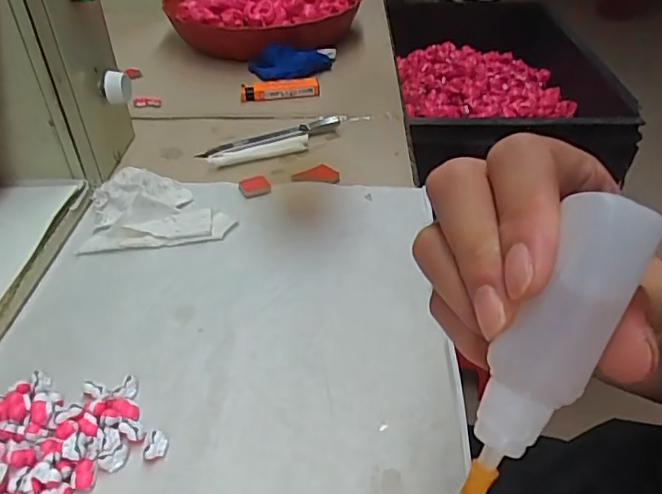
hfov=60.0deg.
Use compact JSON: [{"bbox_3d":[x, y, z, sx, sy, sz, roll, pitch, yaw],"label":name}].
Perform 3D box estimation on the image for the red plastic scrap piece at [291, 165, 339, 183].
[{"bbox_3d":[-0.013,-0.058,0.464,0.037,0.008,0.022,-1,38,-4],"label":"red plastic scrap piece"}]

